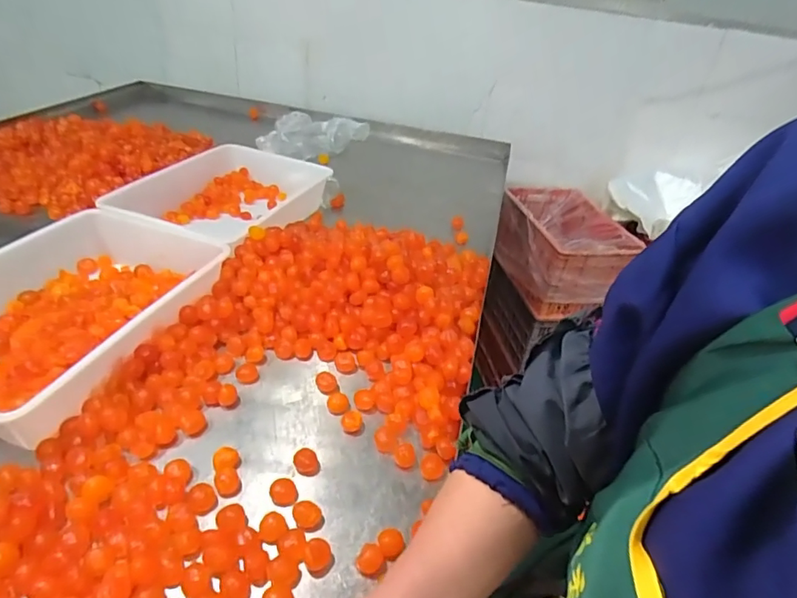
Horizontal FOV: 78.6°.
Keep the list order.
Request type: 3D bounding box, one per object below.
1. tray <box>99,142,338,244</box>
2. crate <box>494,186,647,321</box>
[{"bbox_3d":[-0.378,-0.210,1.099,0.300,0.118,0.428,19,38,15],"label":"tray"},{"bbox_3d":[0.540,-0.170,1.653,0.329,0.252,0.469,-2,38,-13],"label":"crate"}]

